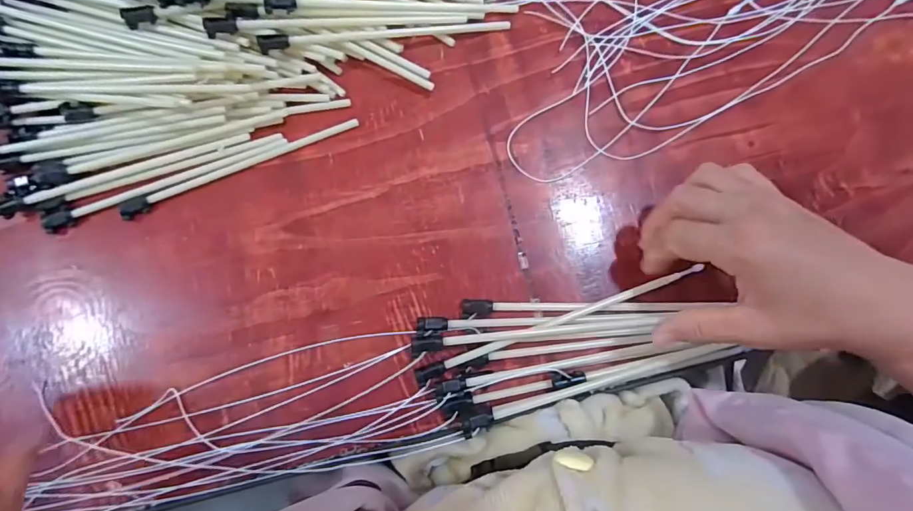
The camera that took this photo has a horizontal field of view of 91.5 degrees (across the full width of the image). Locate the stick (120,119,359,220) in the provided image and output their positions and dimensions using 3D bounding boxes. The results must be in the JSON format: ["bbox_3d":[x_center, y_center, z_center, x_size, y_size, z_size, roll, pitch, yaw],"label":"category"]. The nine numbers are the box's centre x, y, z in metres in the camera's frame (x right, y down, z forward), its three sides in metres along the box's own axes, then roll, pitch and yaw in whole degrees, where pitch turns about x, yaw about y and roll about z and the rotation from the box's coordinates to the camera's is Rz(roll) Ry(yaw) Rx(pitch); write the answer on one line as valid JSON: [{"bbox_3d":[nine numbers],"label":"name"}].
[{"bbox_3d":[-0.175,-0.073,0.361,0.196,0.010,0.014,-23,82,-1],"label":"stick"}]

